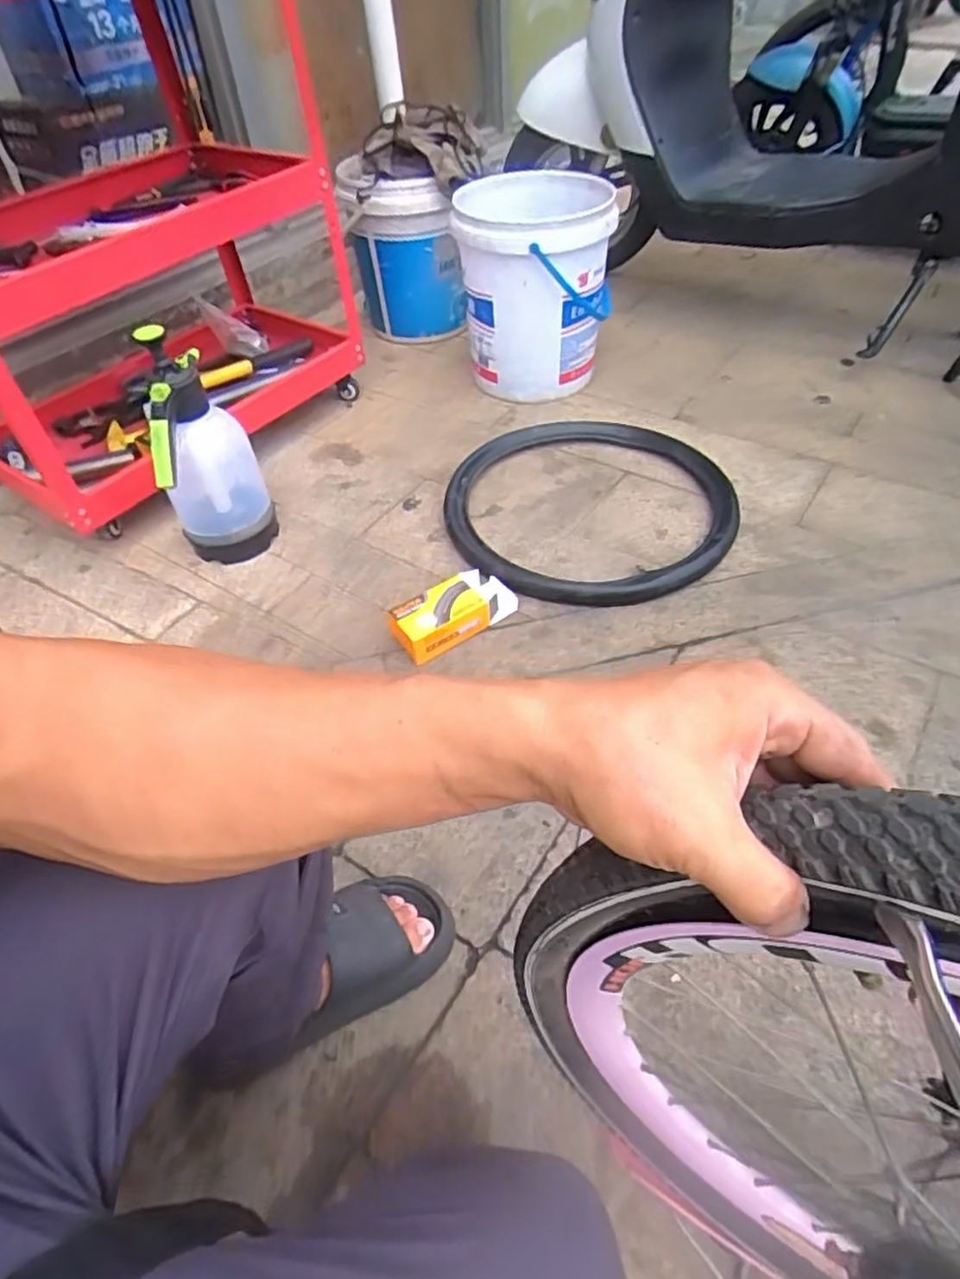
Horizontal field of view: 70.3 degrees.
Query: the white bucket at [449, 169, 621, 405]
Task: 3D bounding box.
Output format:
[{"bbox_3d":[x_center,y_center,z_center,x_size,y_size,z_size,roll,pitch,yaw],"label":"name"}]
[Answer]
[{"bbox_3d":[0.104,-0.661,1.306,0.277,0.323,0.255,-1,47,3],"label":"white bucket"}]

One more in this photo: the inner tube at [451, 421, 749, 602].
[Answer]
[{"bbox_3d":[0.189,-0.240,1.132,0.469,0.047,0.450,2,47,6],"label":"inner tube"}]

